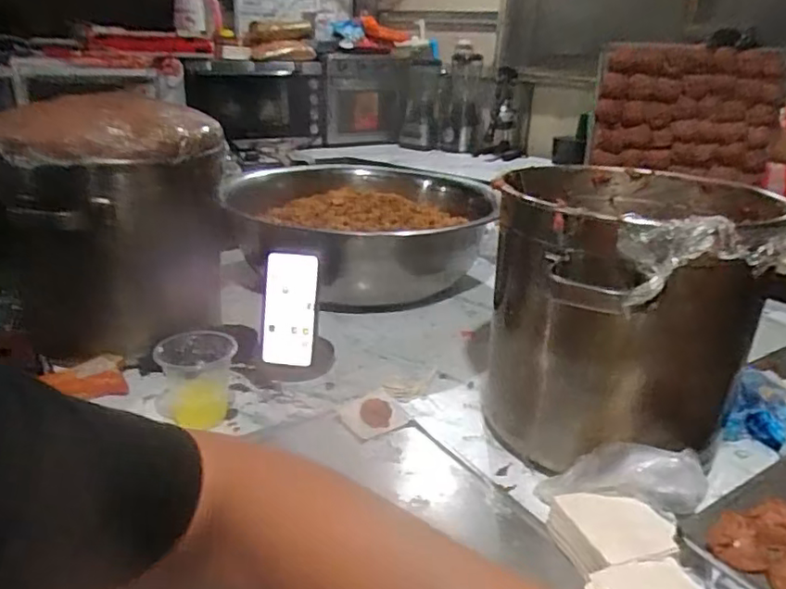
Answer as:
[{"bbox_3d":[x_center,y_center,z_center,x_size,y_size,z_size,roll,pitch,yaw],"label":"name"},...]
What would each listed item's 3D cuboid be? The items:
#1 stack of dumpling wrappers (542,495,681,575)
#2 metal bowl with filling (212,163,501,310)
[{"bbox_3d":[0.202,0.219,0.541,0.101,0.024,0.082,1,23,-4],"label":"stack of dumpling wrappers"},{"bbox_3d":[-0.050,-0.128,1.182,0.455,0.151,0.505,-3,24,-12],"label":"metal bowl with filling"}]

